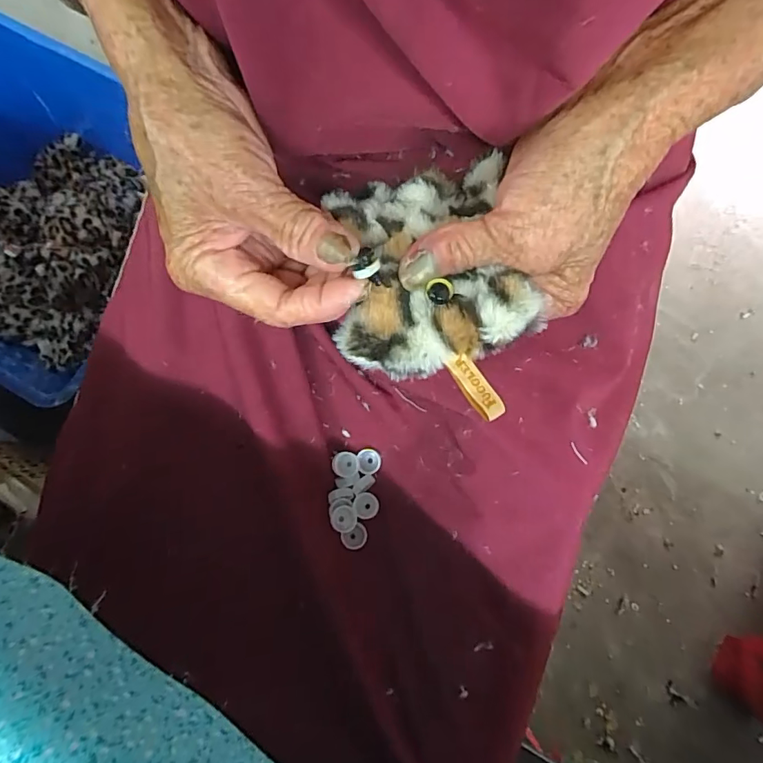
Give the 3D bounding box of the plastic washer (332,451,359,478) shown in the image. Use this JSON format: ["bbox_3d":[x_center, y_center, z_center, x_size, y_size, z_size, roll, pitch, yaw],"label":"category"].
[{"bbox_3d":[-0.025,0.056,0.317,0.017,0.004,0.017,0,74,0],"label":"plastic washer"}]

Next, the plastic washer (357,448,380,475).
[{"bbox_3d":[-0.008,0.054,0.319,0.015,0.004,0.017,-1,74,-1],"label":"plastic washer"}]

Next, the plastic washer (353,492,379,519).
[{"bbox_3d":[-0.010,0.081,0.310,0.016,0.004,0.016,-1,74,-1],"label":"plastic washer"}]

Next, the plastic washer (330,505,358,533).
[{"bbox_3d":[-0.024,0.089,0.306,0.017,0.004,0.016,-2,74,-1],"label":"plastic washer"}]

